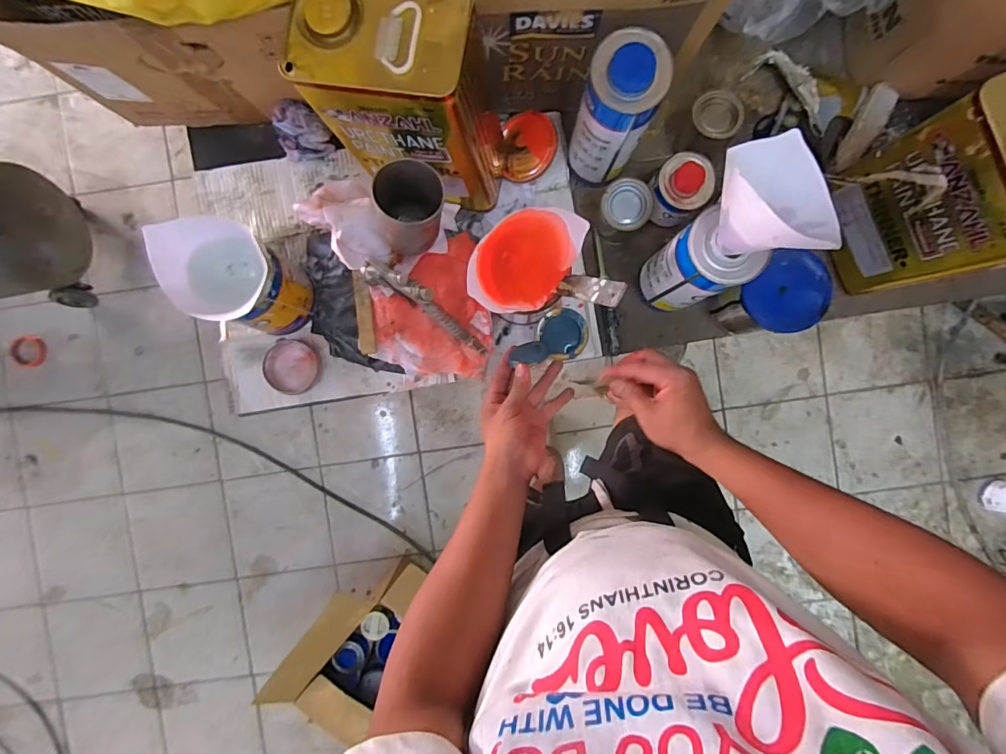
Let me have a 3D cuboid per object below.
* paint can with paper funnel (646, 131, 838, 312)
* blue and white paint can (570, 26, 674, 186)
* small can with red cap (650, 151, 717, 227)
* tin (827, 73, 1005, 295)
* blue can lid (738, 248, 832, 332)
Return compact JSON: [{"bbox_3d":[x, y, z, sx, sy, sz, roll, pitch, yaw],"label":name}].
[{"bbox_3d":[0.234,-0.155,0.493,0.114,0.253,0.111,-31,91,2],"label":"paint can with paper funnel"},{"bbox_3d":[0.130,-0.306,0.543,0.077,0.184,0.070,0,92,1],"label":"blue and white paint can"},{"bbox_3d":[0.229,-0.245,0.604,0.068,0.073,0.064,0,92,1],"label":"small can with red cap"},{"bbox_3d":[0.499,-0.204,0.515,0.110,0.227,0.163,-22,92,2],"label":"tin"},{"bbox_3d":[0.346,-0.103,0.551,0.089,0.012,0.097,0,92,1],"label":"blue can lid"}]

